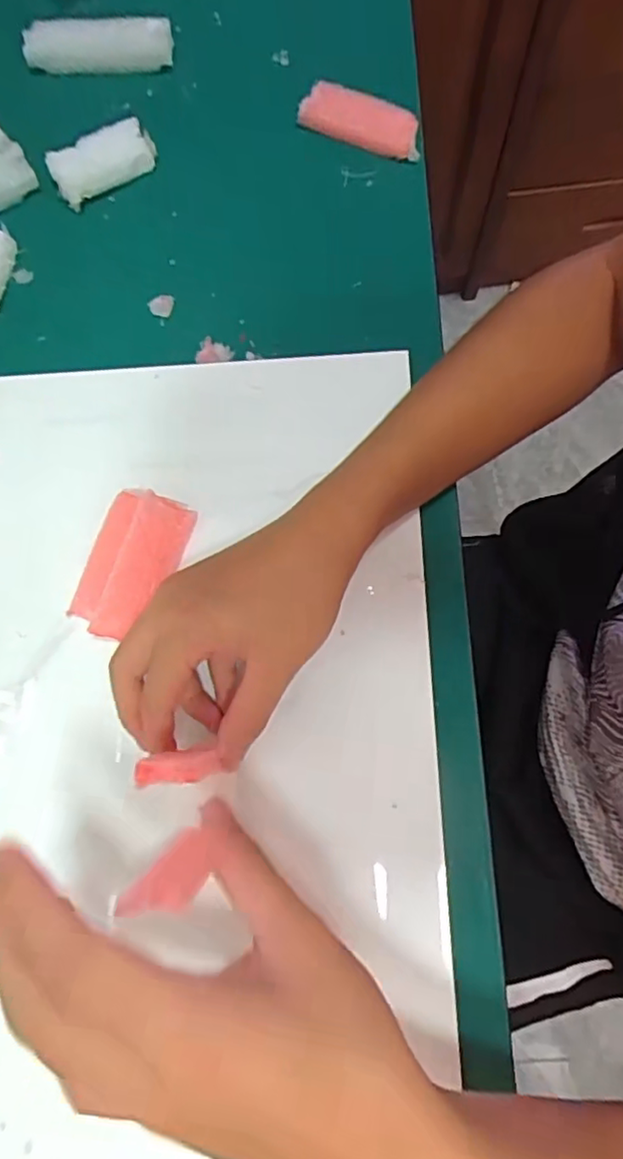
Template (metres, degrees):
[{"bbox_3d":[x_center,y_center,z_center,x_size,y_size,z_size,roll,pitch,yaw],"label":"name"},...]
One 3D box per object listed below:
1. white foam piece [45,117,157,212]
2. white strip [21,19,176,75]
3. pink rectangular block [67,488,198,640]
[{"bbox_3d":[-0.142,-0.288,0.425,0.072,0.024,0.027,-29,76,-4],"label":"white foam piece"},{"bbox_3d":[-0.154,-0.386,0.447,0.107,0.026,0.018,3,76,4],"label":"white strip"},{"bbox_3d":[-0.102,-0.009,0.348,0.049,0.026,0.082,18,78,8],"label":"pink rectangular block"}]

